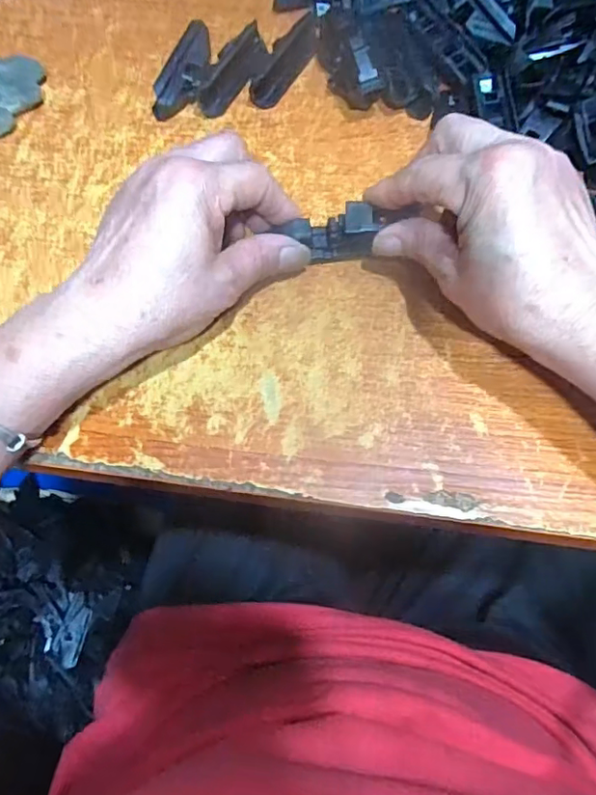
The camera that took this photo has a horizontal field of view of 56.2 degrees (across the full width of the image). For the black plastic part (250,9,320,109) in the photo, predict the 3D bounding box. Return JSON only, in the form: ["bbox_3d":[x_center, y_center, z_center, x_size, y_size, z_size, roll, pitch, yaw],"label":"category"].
[{"bbox_3d":[-0.007,-0.225,0.371,0.024,0.010,0.082,23,71,11],"label":"black plastic part"}]

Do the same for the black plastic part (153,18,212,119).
[{"bbox_3d":[-0.072,-0.211,0.364,0.020,0.021,0.073,14,70,7],"label":"black plastic part"}]

